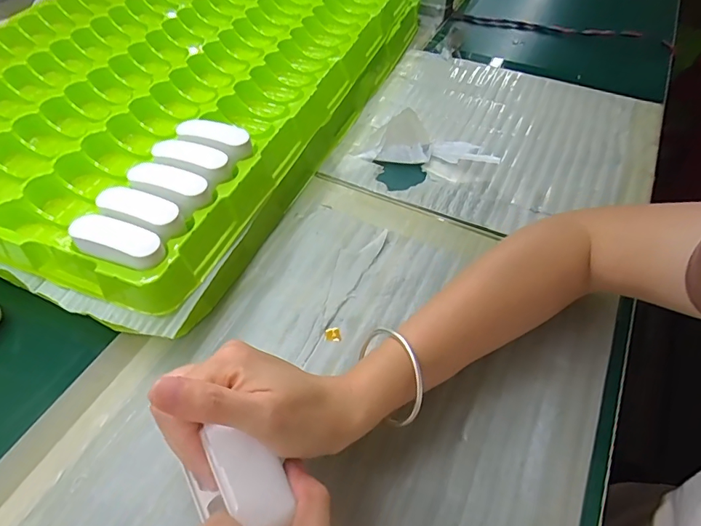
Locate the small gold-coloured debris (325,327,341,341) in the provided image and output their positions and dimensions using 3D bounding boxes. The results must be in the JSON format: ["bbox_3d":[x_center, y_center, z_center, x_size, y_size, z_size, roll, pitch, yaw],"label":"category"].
[{"bbox_3d":[-0.014,0.054,0.345,0.012,0.004,0.012,-2,56,2],"label":"small gold-coloured debris"}]

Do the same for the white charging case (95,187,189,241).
[{"bbox_3d":[-0.148,-0.029,0.332,0.064,0.034,0.029,16,53,14],"label":"white charging case"}]

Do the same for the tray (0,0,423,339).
[{"bbox_3d":[-0.193,-0.225,0.520,0.395,0.077,0.573,17,53,14],"label":"tray"}]

